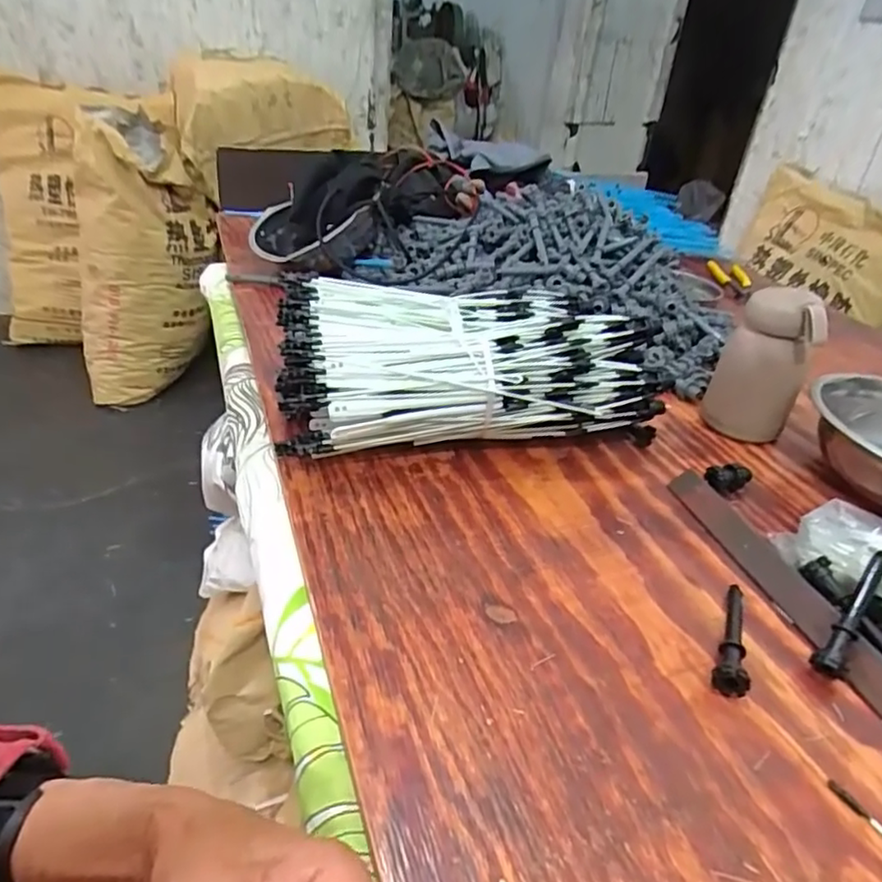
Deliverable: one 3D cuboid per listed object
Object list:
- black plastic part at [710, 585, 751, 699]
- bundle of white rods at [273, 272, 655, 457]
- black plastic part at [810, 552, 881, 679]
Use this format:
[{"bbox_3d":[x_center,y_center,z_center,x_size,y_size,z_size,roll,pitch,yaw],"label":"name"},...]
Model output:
[{"bbox_3d":[0.194,0.125,0.405,0.021,0.019,0.093,22,37,21],"label":"black plastic part"},{"bbox_3d":[0.021,-0.075,0.589,0.331,0.111,0.195,-2,34,-12],"label":"bundle of white rods"},{"bbox_3d":[0.268,0.112,0.405,0.017,0.016,0.094,28,62,33],"label":"black plastic part"}]

